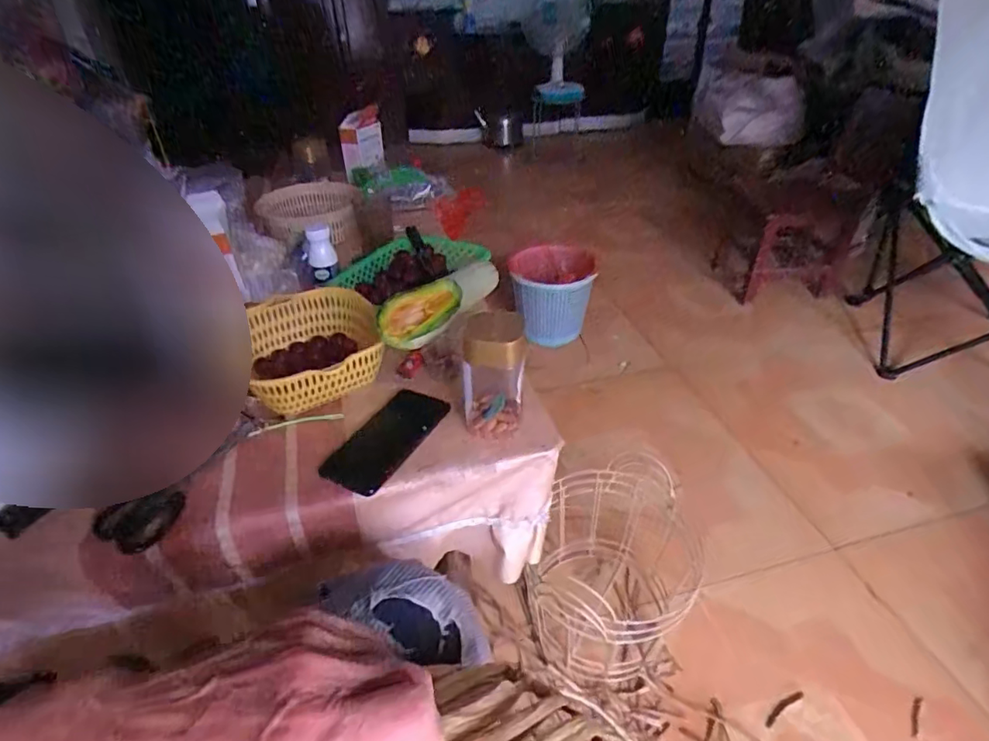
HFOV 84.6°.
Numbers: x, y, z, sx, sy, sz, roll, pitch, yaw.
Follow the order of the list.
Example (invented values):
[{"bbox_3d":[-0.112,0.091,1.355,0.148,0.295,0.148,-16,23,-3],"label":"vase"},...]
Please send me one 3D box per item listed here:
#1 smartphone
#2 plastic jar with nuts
[{"bbox_3d":[-0.124,0.077,0.640,0.080,0.014,0.164,18,42,24],"label":"smartphone"},{"bbox_3d":[-0.001,0.009,0.616,0.064,0.129,0.073,0,37,3],"label":"plastic jar with nuts"}]

